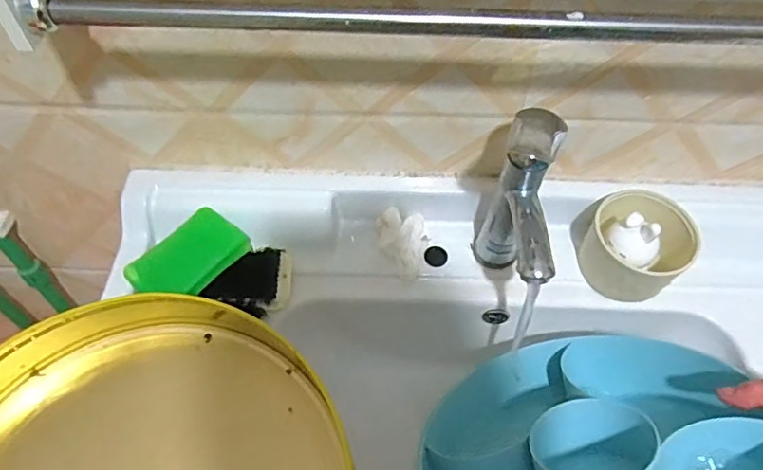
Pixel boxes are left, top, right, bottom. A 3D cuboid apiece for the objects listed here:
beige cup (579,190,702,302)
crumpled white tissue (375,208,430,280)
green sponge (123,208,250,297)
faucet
[{"bbox_3d":[0.257,0.009,0.544,0.092,0.077,0.091,0,54,0],"label":"beige cup"},{"bbox_3d":[0.025,0.008,0.580,0.054,0.032,0.070,-8,55,-6],"label":"crumpled white tissue"},{"bbox_3d":[-0.184,0.024,0.532,0.070,0.024,0.102,29,59,19],"label":"green sponge"},{"bbox_3d":[0.122,-0.009,0.496,0.049,0.187,0.133,3,54,2],"label":"faucet"}]

